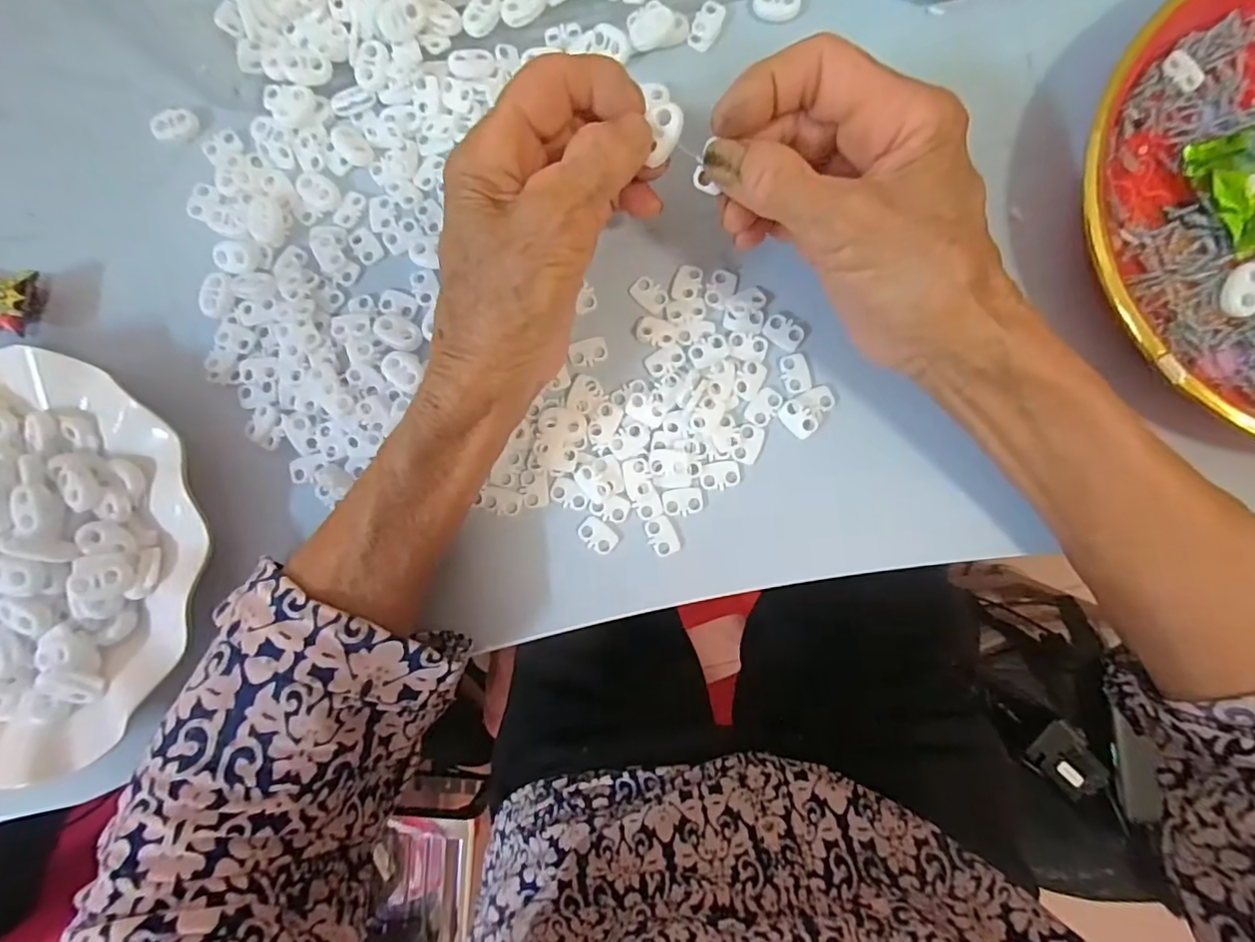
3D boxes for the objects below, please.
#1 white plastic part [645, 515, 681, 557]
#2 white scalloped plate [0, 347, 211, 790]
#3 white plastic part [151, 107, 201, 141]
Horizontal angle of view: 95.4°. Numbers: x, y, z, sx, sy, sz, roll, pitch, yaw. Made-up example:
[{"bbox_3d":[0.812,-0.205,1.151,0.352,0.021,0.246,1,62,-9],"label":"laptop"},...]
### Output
[{"bbox_3d":[0.016,0.030,0.259,0.013,0.004,0.018,-21,85,2],"label":"white plastic part"},{"bbox_3d":[-0.277,0.041,0.255,0.184,0.043,0.179,0,87,4],"label":"white scalloped plate"},{"bbox_3d":[-0.224,-0.172,0.282,0.022,0.004,0.016,-8,86,3],"label":"white plastic part"}]

